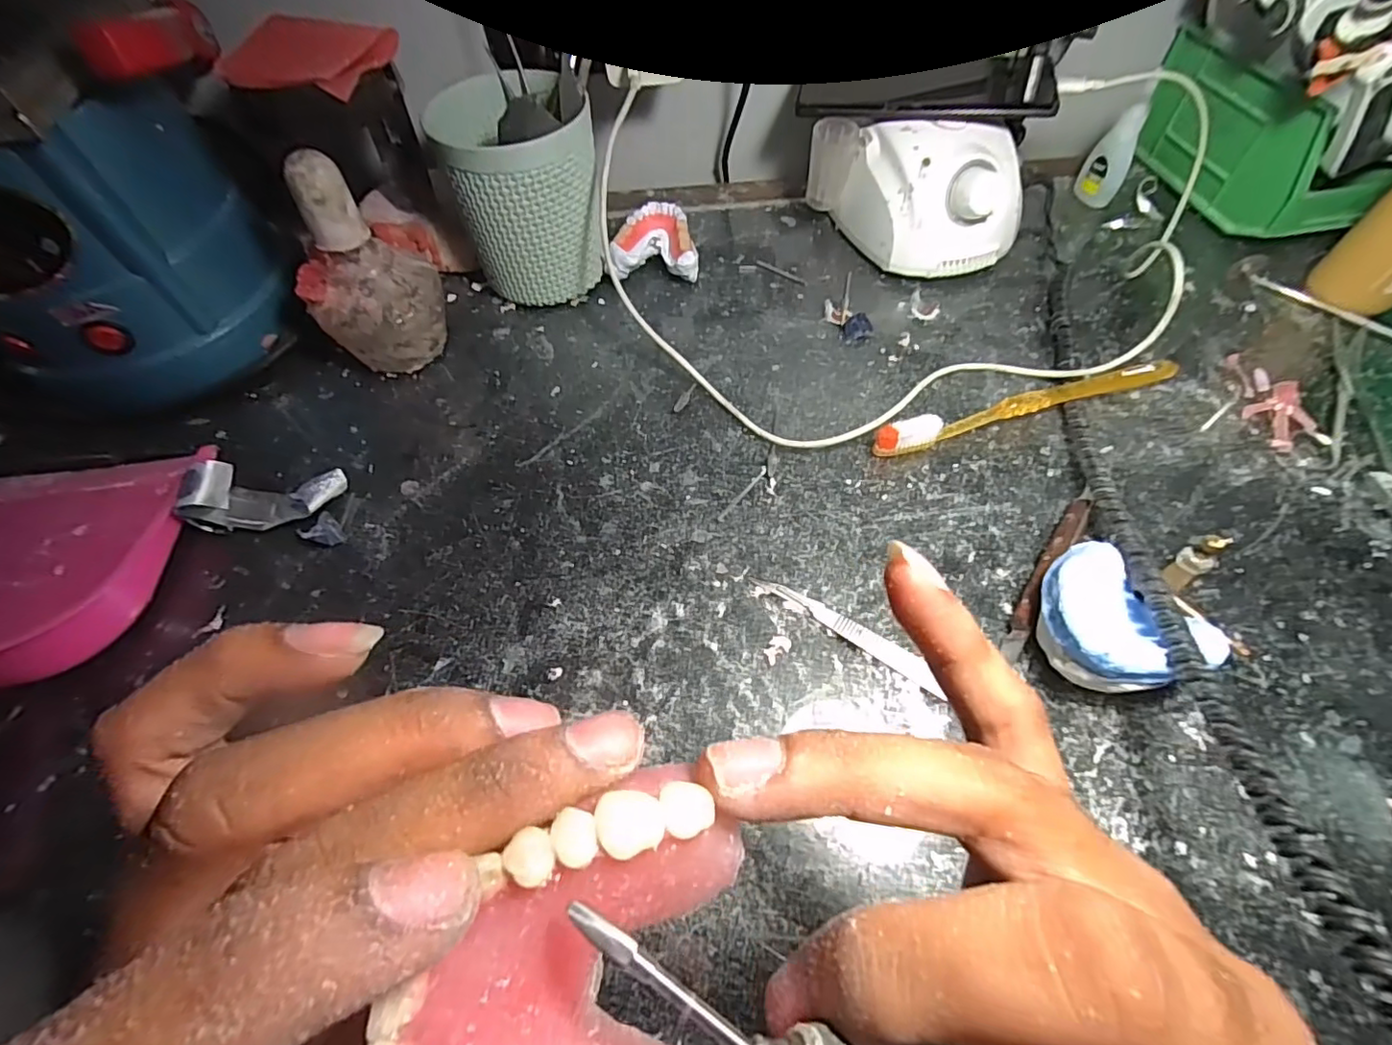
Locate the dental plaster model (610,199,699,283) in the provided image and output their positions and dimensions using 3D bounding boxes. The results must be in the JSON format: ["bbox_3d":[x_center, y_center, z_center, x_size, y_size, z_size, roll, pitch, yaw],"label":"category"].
[{"bbox_3d":[-0.027,-0.197,0.418,0.058,0.034,0.052,2,58,3],"label":"dental plaster model"}]

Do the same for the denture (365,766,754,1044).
[{"bbox_3d":[-0.016,0.070,0.086,0.045,0.030,0.058,-3,58,0],"label":"denture"}]

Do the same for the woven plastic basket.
[{"bbox_3d":[-0.109,-0.216,0.373,0.088,0.132,0.089,-19,60,-10],"label":"woven plastic basket"}]

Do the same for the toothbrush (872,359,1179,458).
[{"bbox_3d":[0.191,-0.066,0.339,0.187,0.018,0.014,-14,59,-7],"label":"toothbrush"}]

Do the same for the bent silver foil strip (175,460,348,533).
[{"bbox_3d":[-0.230,-0.015,0.312,0.067,0.027,0.032,-3,58,-1],"label":"bent silver foil strip"}]

